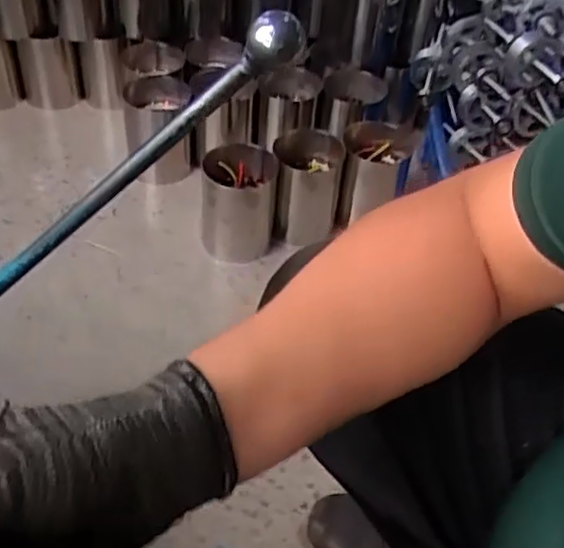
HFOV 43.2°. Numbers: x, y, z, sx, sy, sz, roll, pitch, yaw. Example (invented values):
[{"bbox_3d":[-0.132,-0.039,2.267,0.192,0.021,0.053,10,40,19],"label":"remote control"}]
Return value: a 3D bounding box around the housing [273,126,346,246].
[{"bbox_3d":[0.041,-0.148,1.233,0.117,0.164,0.115,2,45,-3],"label":"housing"}]

